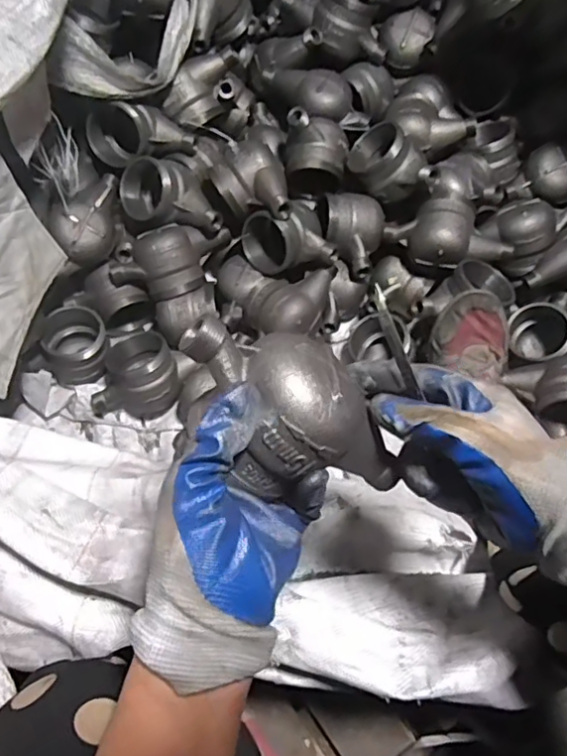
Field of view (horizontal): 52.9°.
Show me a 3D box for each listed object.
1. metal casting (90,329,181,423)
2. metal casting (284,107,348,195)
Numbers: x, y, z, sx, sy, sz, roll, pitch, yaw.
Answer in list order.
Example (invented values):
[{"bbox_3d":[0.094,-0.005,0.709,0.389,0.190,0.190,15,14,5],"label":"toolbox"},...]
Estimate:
[{"bbox_3d":[-0.190,0.007,0.726,0.117,0.085,0.080,-27,71,-12],"label":"metal casting"},{"bbox_3d":[0.038,-0.290,0.750,0.084,0.084,0.097,3,107,-12],"label":"metal casting"}]

